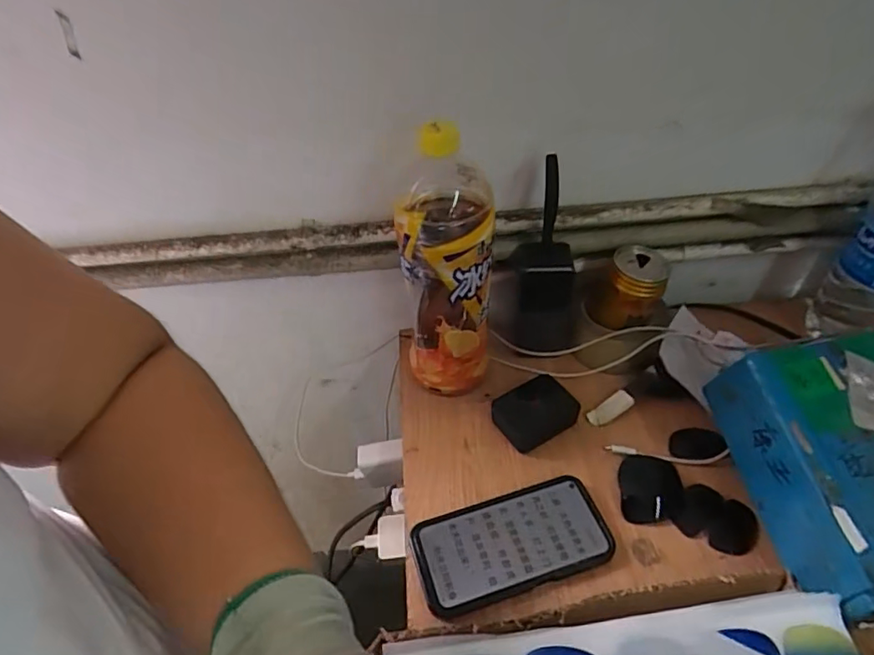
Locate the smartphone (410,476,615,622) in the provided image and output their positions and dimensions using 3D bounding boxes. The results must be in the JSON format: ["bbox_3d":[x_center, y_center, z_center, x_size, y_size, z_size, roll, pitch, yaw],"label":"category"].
[{"bbox_3d":[0.064,0.184,0.476,0.163,0.012,0.080,-15,46,-10],"label":"smartphone"}]

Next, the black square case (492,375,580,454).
[{"bbox_3d":[0.099,0.083,0.559,0.076,0.031,0.054,-25,48,-20],"label":"black square case"}]

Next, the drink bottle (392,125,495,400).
[{"bbox_3d":[0.010,-0.042,0.533,0.082,0.259,0.088,-1,45,3],"label":"drink bottle"}]

